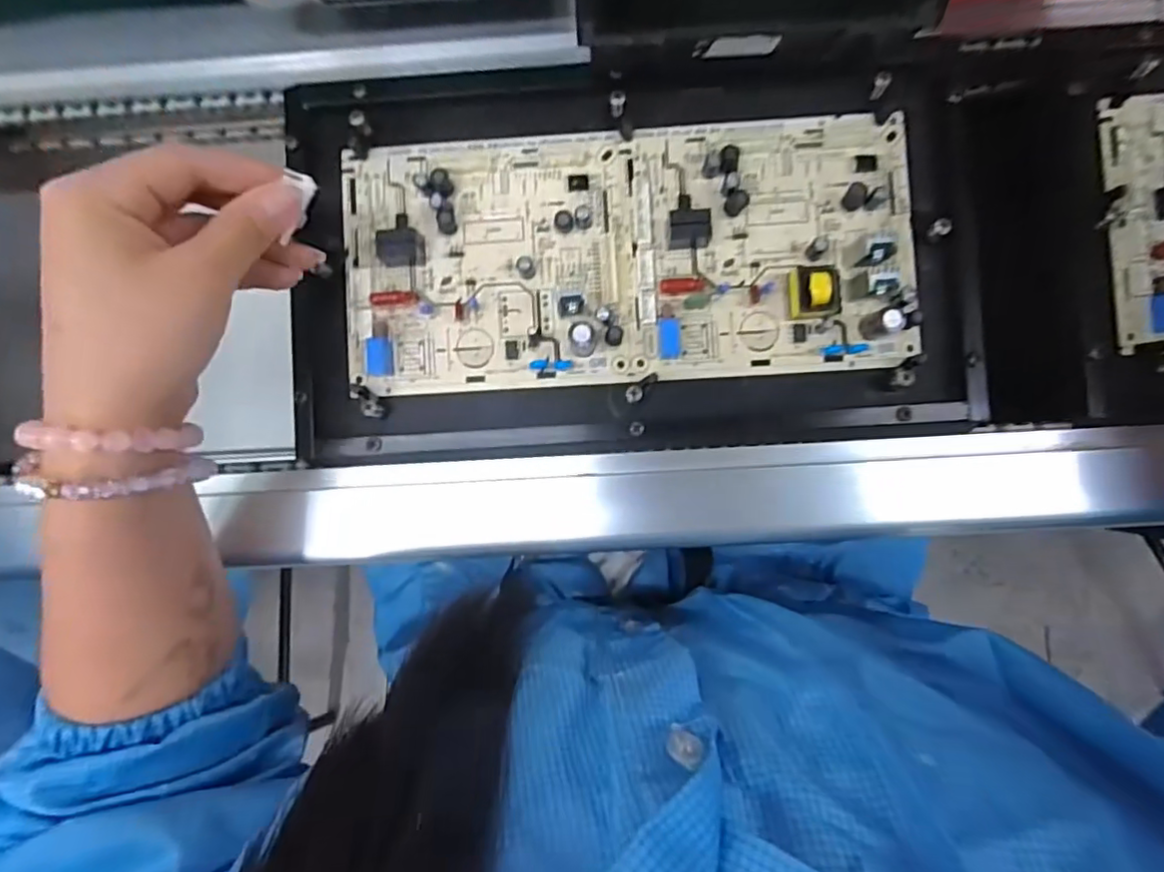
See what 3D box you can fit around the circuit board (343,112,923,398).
[{"bbox_3d":[0.023,-0.093,0.296,0.284,0.021,0.129,-3,87,1],"label":"circuit board"}]

